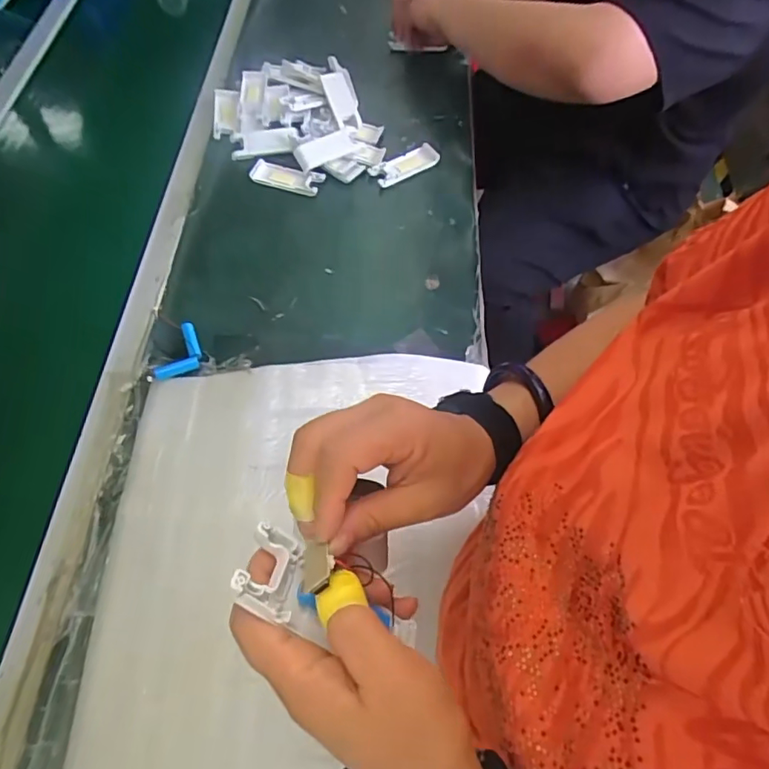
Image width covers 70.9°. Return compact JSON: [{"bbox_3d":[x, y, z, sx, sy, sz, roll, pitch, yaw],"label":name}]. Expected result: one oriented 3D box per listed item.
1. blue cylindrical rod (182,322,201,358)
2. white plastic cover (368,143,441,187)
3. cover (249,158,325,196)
[{"bbox_3d":[-0.231,-0.053,0.647,0.014,0.013,0.049,-20,62,-12],"label":"blue cylindrical rod"},{"bbox_3d":[0.031,-0.328,0.805,0.105,0.012,0.046,-27,64,-15],"label":"white plastic cover"},{"bbox_3d":[-0.144,-0.305,0.795,0.107,0.014,0.037,16,61,8],"label":"cover"}]

